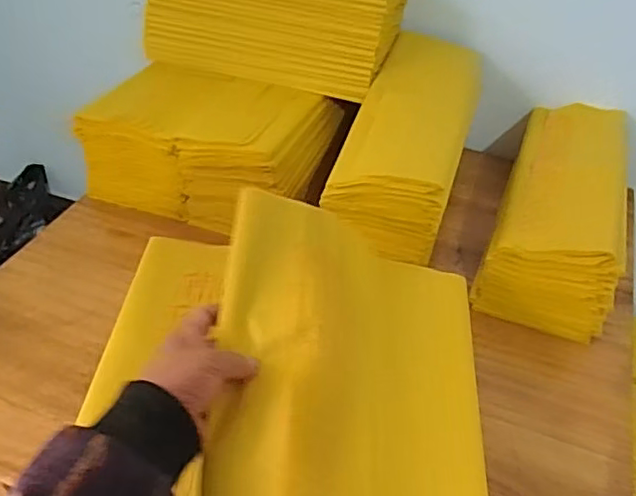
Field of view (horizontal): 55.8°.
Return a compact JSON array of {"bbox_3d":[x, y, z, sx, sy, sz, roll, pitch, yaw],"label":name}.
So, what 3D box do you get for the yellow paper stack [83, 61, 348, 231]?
[{"bbox_3d":[-0.131,-0.130,0.751,0.256,0.116,0.181,16,44,14],"label":"yellow paper stack"}]

